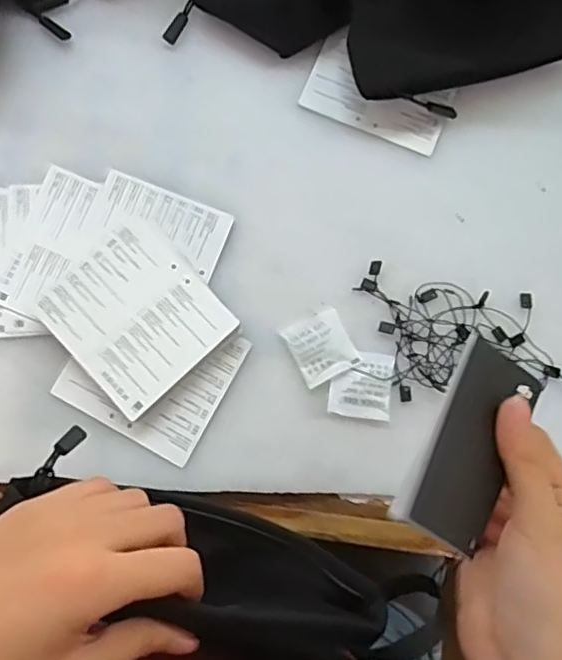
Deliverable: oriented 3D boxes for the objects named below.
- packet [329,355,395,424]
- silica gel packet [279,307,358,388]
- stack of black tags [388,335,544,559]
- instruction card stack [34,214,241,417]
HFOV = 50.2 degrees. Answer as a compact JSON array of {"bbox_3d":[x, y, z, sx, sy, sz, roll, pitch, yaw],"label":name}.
[{"bbox_3d":[0.053,0.036,0.387,0.040,0.004,0.041,9,80,1],"label":"packet"},{"bbox_3d":[0.027,0.011,0.390,0.038,0.004,0.041,-26,81,-5],"label":"silica gel packet"},{"bbox_3d":[0.086,0.051,0.270,0.054,0.007,0.089,38,71,-26],"label":"stack of black tags"},{"bbox_3d":[-0.092,-0.009,0.386,0.089,0.019,0.099,-42,83,-7],"label":"instruction card stack"}]

